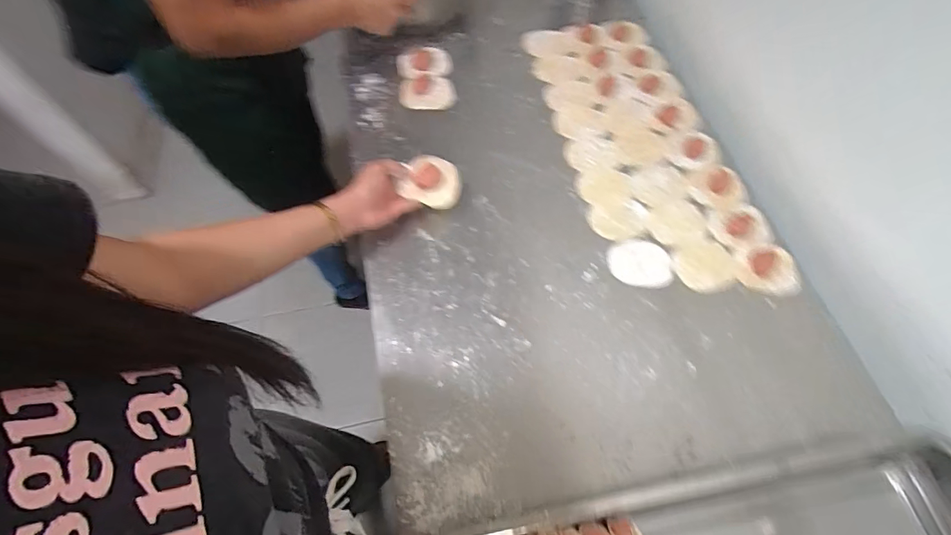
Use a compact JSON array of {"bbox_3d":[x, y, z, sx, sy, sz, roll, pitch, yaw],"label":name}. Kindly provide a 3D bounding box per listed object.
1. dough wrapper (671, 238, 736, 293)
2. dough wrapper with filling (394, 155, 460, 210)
[{"bbox_3d":[0.323,-0.004,0.623,0.091,0.009,0.079,-11,64,-8],"label":"dough wrapper"},{"bbox_3d":[-0.062,-0.121,0.622,0.081,0.020,0.067,16,102,-8],"label":"dough wrapper with filling"}]

